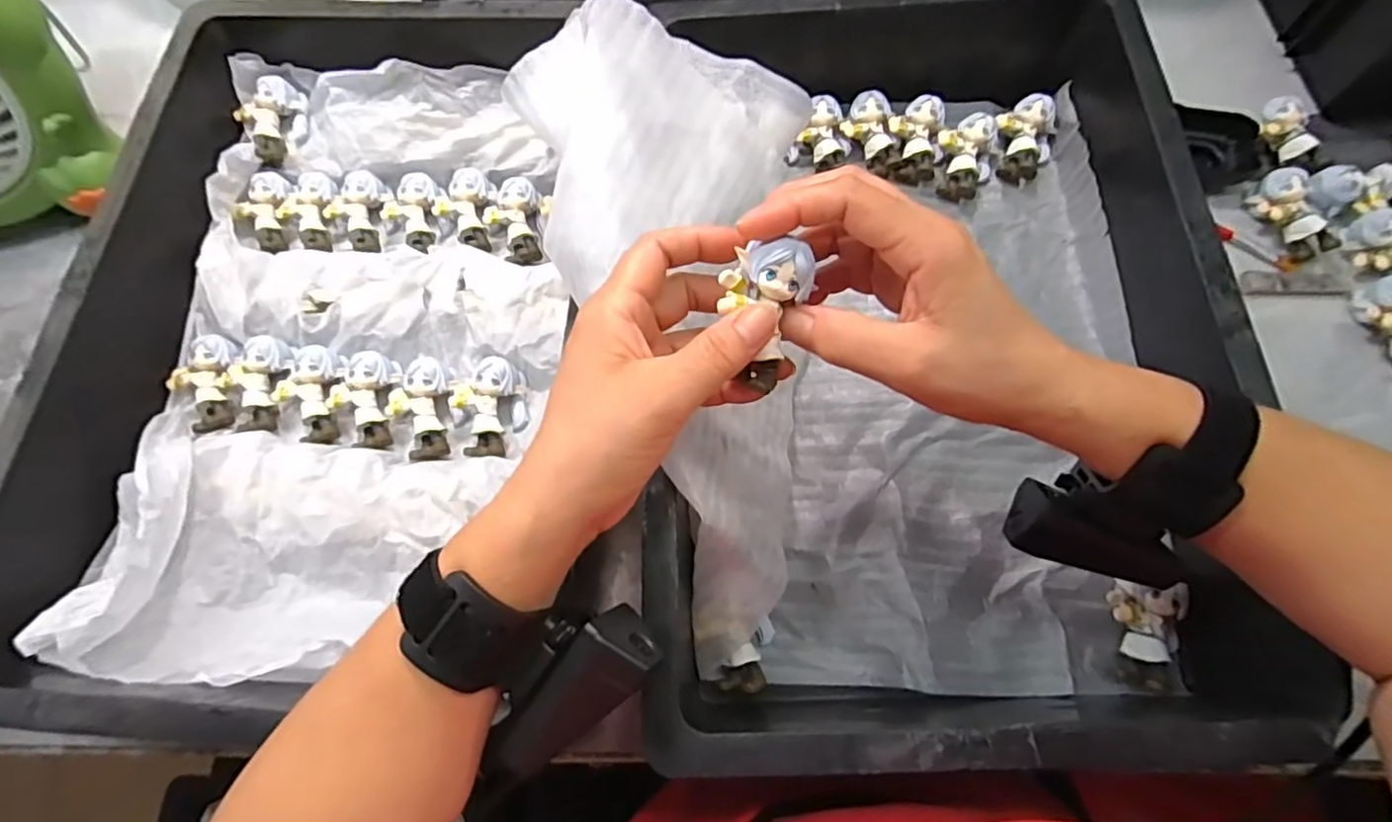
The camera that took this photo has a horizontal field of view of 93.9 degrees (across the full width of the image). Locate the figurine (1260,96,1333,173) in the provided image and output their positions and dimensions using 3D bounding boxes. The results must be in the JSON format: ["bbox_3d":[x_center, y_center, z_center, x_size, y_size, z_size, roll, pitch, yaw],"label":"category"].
[{"bbox_3d":[0.418,-0.192,0.455,0.022,0.021,0.059,-26,72,-6],"label":"figurine"}]

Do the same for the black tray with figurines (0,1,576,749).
[{"bbox_3d":[-0.228,-0.051,0.397,0.269,0.080,0.438,3,71,4],"label":"black tray with figurines"}]

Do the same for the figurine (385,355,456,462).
[{"bbox_3d":[-0.173,-0.001,0.411,0.036,0.023,0.064,-6,87,-2],"label":"figurine"}]

